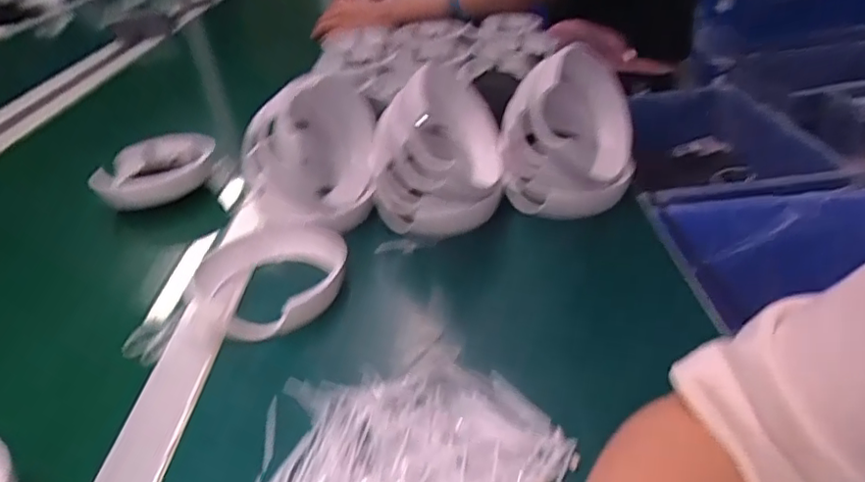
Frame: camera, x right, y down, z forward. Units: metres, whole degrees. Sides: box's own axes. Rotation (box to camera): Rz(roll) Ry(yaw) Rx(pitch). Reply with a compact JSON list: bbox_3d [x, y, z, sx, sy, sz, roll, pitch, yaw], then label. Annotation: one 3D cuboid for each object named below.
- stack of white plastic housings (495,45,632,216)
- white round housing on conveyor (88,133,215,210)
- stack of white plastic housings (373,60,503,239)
[{"bbox_3d":[0.119,-0.095,0.536,0.110,0.126,0.106,3,34,15],"label":"stack of white plastic housings"},{"bbox_3d":[-0.296,-0.080,0.657,0.118,0.041,0.120,-16,33,-13],"label":"white round housing on conveyor"},{"bbox_3d":[0.009,-0.078,0.536,0.104,0.107,0.109,9,36,23],"label":"stack of white plastic housings"}]

